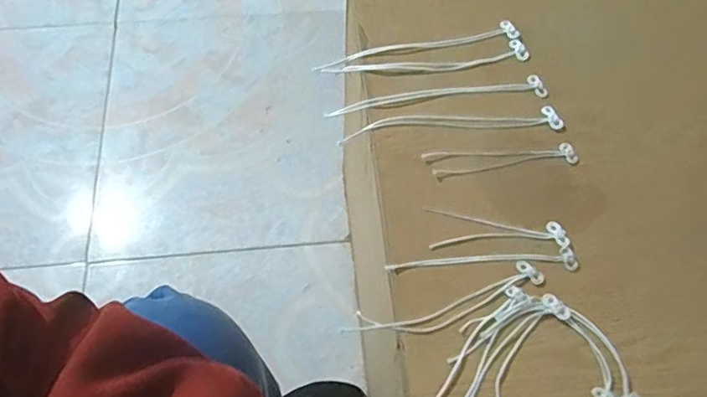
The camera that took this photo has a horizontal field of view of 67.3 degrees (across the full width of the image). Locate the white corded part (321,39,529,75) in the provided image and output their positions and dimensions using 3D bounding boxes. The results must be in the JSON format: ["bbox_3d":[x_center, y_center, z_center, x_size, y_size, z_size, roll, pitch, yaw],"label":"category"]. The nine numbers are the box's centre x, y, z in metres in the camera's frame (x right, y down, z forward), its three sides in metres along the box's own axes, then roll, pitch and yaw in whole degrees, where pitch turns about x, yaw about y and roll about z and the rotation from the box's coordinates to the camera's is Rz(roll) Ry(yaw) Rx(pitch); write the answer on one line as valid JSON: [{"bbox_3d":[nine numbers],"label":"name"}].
[{"bbox_3d":[0.070,-0.130,0.503,0.193,0.008,0.024,-6,63,-4],"label":"white corded part"}]

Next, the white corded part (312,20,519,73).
[{"bbox_3d":[0.060,-0.149,0.514,0.199,0.009,0.023,-11,64,-6],"label":"white corded part"}]

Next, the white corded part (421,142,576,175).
[{"bbox_3d":[0.126,-0.034,0.456,0.130,0.006,0.024,-4,63,-3],"label":"white corded part"}]

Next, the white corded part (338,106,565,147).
[{"bbox_3d":[0.087,-0.066,0.472,0.193,0.004,0.029,-2,63,-2],"label":"white corded part"}]

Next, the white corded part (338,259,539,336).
[{"bbox_3d":[0.070,0.080,0.397,0.155,0.004,0.030,-15,65,-9],"label":"white corded part"}]

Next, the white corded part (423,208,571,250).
[{"bbox_3d":[0.115,0.023,0.426,0.110,0.004,0.035,1,63,-1],"label":"white corded part"}]

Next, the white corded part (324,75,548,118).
[{"bbox_3d":[0.076,-0.094,0.487,0.201,0.005,0.021,-5,63,-4],"label":"white corded part"}]

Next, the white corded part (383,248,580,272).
[{"bbox_3d":[0.100,0.050,0.413,0.147,0.006,0.015,-2,63,-2],"label":"white corded part"}]

